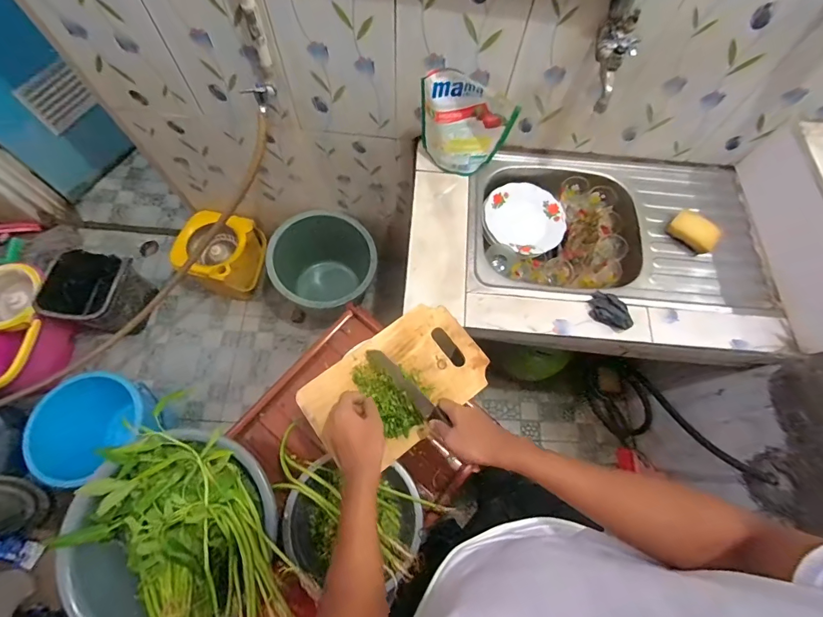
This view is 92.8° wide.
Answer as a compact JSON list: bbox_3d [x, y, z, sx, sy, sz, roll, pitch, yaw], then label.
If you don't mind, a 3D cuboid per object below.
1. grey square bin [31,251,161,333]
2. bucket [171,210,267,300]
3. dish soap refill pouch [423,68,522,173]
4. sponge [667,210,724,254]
[{"bbox_3d":[-1.107,-0.056,1.384,0.252,0.203,0.234,12,69,2],"label":"grey square bin"},{"bbox_3d":[-0.713,-0.184,1.473,0.262,0.269,0.247,9,69,1],"label":"bucket"},{"bbox_3d":[0.116,-0.395,0.857,0.191,0.226,0.053,5,69,0],"label":"dish soap refill pouch"},{"bbox_3d":[0.664,-0.182,0.918,0.107,0.050,0.067,42,73,13],"label":"sponge"}]

